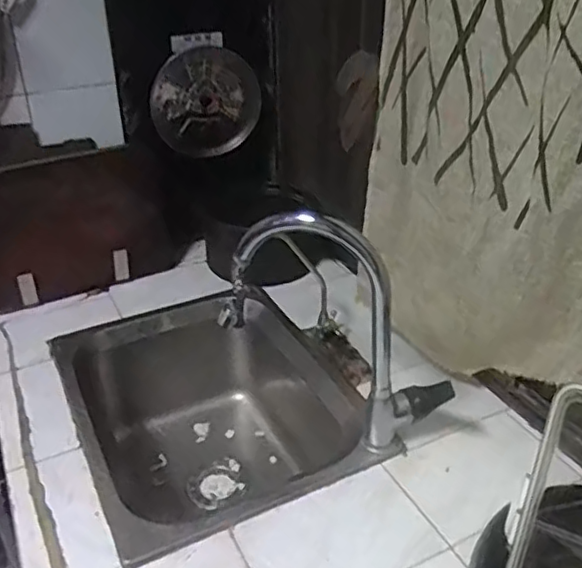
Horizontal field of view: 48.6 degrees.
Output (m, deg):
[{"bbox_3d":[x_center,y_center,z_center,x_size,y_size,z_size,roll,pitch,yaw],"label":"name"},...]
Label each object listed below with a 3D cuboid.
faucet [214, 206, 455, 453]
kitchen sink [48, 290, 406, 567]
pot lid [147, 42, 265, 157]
[{"bbox_3d":[0.058,0.067,0.842,0.302,0.330,0.080,8,33,13],"label":"faucet"},{"bbox_3d":[-0.121,0.241,1.049,0.408,0.231,0.492,-16,35,-23],"label":"kitchen sink"},{"bbox_3d":[-0.177,-0.379,1.346,0.229,0.221,0.033,-13,34,-19],"label":"pot lid"}]

